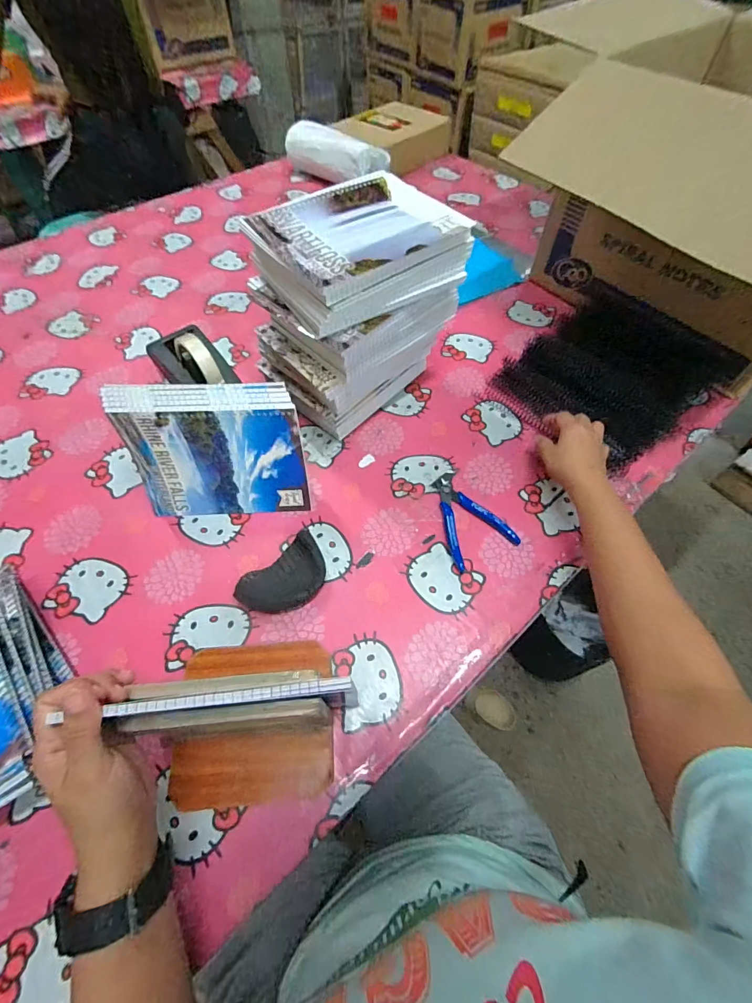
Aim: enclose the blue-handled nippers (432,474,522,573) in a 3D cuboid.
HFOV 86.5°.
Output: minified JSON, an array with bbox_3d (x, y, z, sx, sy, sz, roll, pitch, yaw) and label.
[{"bbox_3d":[0.107,0.018,0.501,0.084,0.012,0.123,-26,63,-14],"label":"blue-handled nippers"}]

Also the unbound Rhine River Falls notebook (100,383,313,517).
[{"bbox_3d":[-0.183,-0.054,0.468,0.195,0.158,0.027,-1,39,-1],"label":"unbound Rhine River Falls notebook"}]

